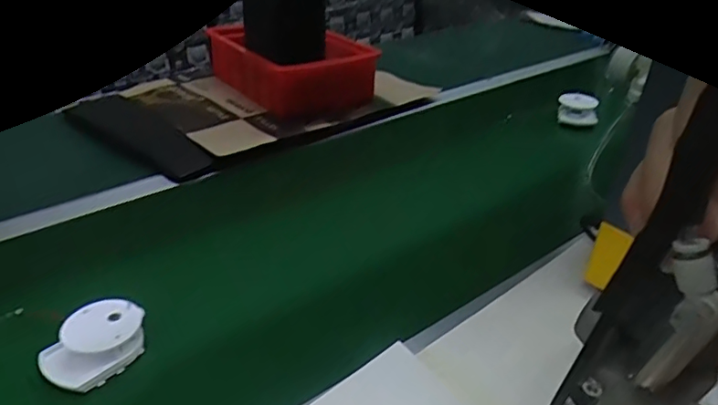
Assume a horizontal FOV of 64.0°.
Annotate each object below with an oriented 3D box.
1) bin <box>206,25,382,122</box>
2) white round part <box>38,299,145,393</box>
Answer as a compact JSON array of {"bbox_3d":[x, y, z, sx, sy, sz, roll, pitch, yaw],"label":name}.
[{"bbox_3d":[-0.119,-0.251,1.067,0.212,0.088,0.270,-23,35,-33],"label":"bin"},{"bbox_3d":[-0.232,0.124,0.506,0.057,0.033,0.083,18,35,32],"label":"white round part"}]

